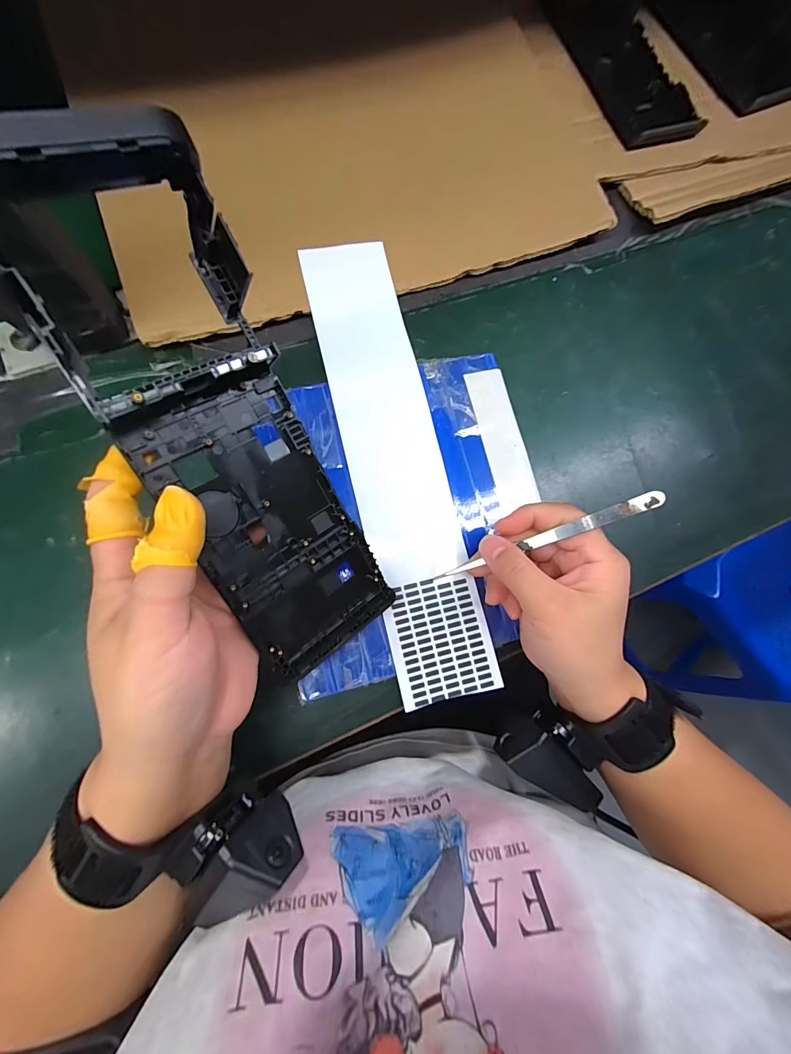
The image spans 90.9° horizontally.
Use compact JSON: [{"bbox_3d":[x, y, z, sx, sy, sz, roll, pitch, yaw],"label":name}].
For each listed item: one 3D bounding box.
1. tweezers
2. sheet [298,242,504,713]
[{"bbox_3d":[0.084,0.009,0.230,0.131,0.012,0.008,-25,86,31],"label":"tweezers"},{"bbox_3d":[0.000,-0.049,0.272,0.064,0.006,0.327,-13,81,-8],"label":"sheet"}]

